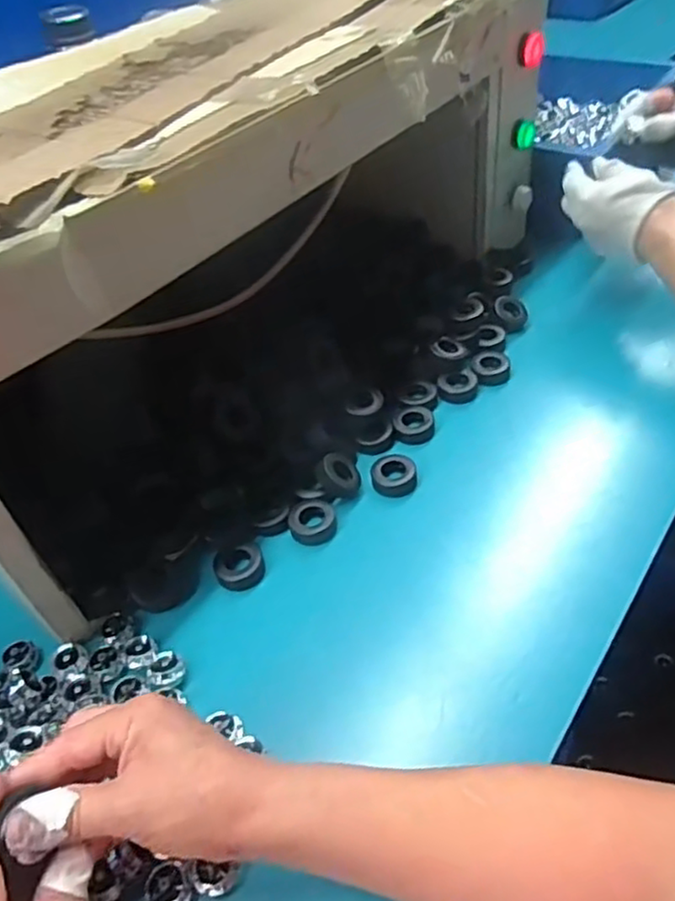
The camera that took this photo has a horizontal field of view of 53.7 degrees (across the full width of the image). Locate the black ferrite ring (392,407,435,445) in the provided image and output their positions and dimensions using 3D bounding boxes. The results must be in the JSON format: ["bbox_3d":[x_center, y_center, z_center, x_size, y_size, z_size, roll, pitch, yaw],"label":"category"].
[{"bbox_3d":[0.067,-0.022,0.587,0.035,0.013,0.033,-3,45,2],"label":"black ferrite ring"}]

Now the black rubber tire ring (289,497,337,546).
[{"bbox_3d":[-0.020,0.056,0.522,0.037,0.016,0.032,-17,46,-12],"label":"black rubber tire ring"}]

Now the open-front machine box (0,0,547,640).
[{"bbox_3d":[-0.106,-0.215,0.604,0.308,0.257,0.668,26,53,28],"label":"open-front machine box"}]

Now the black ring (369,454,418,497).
[{"bbox_3d":[0.046,0.020,0.548,0.037,0.017,0.031,-9,45,-4],"label":"black ring"}]

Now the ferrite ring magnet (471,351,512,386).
[{"bbox_3d":[0.146,-0.078,0.634,0.035,0.017,0.038,6,46,12],"label":"ferrite ring magnet"}]

